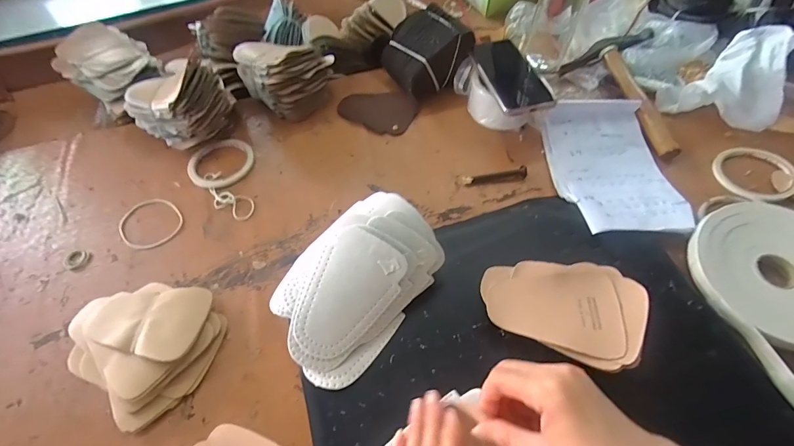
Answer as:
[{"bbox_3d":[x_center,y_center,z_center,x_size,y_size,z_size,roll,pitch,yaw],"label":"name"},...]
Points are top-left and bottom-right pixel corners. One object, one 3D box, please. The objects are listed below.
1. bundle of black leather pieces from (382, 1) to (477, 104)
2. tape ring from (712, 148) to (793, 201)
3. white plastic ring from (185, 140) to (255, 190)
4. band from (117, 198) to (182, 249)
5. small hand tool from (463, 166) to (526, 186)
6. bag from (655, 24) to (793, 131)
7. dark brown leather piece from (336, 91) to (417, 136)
[{"bbox_3d":[0.045,-0.273,0.622,0.119,0.090,0.111,-30,58,-15],"label":"bundle of black leather pieces"},{"bbox_3d":[0.468,-0.063,0.497,0.089,0.022,0.081,-2,55,3],"label":"tape ring"},{"bbox_3d":[-0.261,-0.089,0.565,0.093,0.008,0.091,-2,55,3],"label":"white plastic ring"},{"bbox_3d":[-0.329,-0.001,0.511,0.087,0.004,0.073,35,65,25],"label":"band"},{"bbox_3d":[0.133,-0.063,0.520,0.087,0.010,0.014,-9,55,-1],"label":"small hand tool"},{"bbox_3d":[0.476,-0.208,0.540,0.138,0.089,0.116,37,66,26],"label":"bag"},{"bbox_3d":[-0.032,-0.177,0.617,0.125,0.007,0.096,3,56,6],"label":"dark brown leather piece"}]

